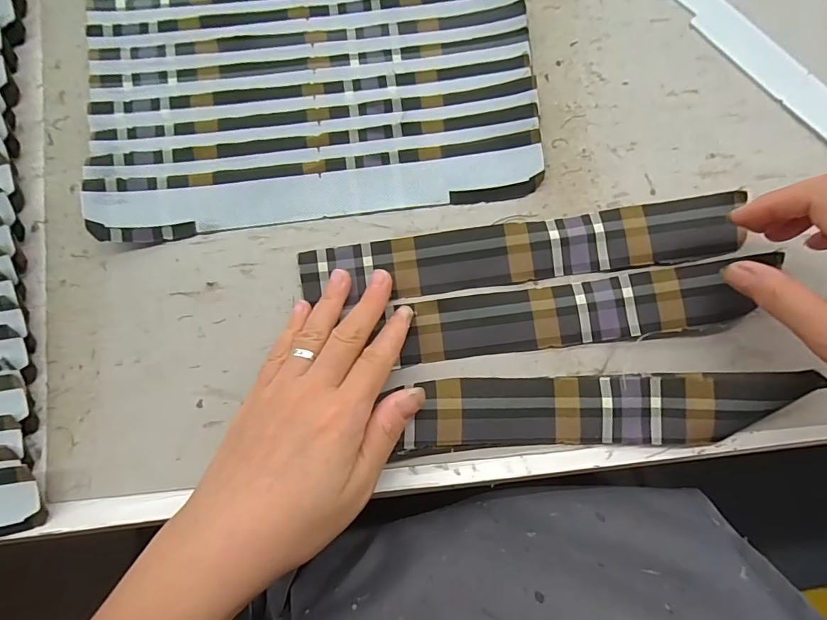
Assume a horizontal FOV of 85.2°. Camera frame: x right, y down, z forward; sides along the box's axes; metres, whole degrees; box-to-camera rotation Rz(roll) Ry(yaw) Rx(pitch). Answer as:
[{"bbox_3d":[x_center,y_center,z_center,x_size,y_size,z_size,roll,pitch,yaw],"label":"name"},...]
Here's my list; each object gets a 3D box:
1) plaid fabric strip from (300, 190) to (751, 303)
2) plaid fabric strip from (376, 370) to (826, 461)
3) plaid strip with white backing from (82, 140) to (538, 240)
[{"bbox_3d":[0.064,-0.034,0.266,0.255,0.008,0.037,-7,86,0],"label":"plaid fabric strip"},{"bbox_3d":[0.099,0.055,0.244,0.209,0.021,0.040,-4,86,1],"label":"plaid fabric strip"},{"bbox_3d":[-0.052,-0.068,0.260,0.254,0.014,0.029,-8,86,-2],"label":"plaid strip with white backing"}]

